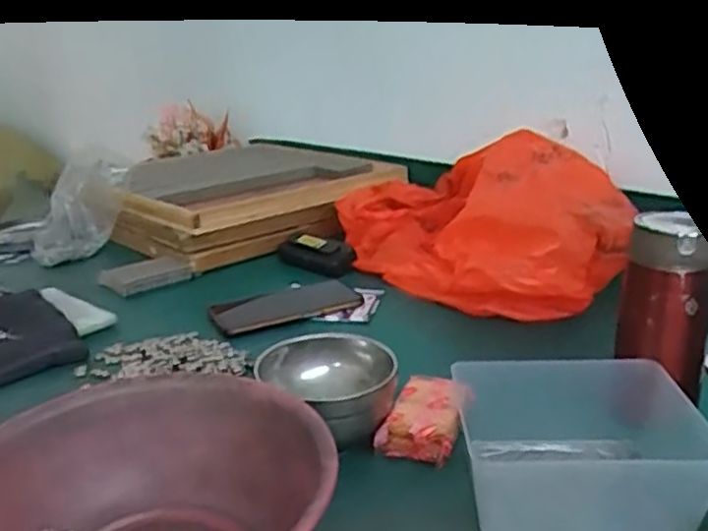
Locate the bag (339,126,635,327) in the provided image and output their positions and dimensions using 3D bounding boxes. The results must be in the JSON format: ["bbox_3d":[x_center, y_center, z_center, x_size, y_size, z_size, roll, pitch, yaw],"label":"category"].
[{"bbox_3d":[0.136,-0.072,0.873,0.216,0.158,0.413,-13,22,-32],"label":"bag"}]

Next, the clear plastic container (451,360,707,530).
[{"bbox_3d":[0.150,0.119,0.484,0.146,0.062,0.144,-1,19,1],"label":"clear plastic container"}]

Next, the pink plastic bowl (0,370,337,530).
[{"bbox_3d":[-0.113,0.144,0.394,0.206,0.077,0.203,-1,19,0],"label":"pink plastic bowl"}]

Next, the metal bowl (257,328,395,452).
[{"bbox_3d":[-0.025,0.102,0.542,0.107,0.064,0.107,-1,19,0],"label":"metal bowl"}]

